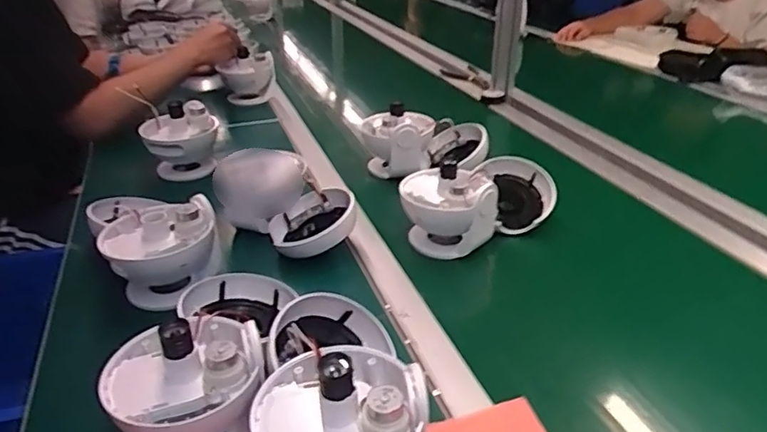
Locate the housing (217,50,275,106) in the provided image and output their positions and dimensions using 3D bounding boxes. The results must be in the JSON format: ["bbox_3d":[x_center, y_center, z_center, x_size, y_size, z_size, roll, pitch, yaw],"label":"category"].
[{"bbox_3d":[-0.304,-0.308,1.273,0.117,0.097,0.098,-6,28,-12],"label":"housing"}]

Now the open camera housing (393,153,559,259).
[{"bbox_3d":[0.127,-0.022,0.761,0.223,0.096,0.119,-17,32,-30],"label":"open camera housing"}]

